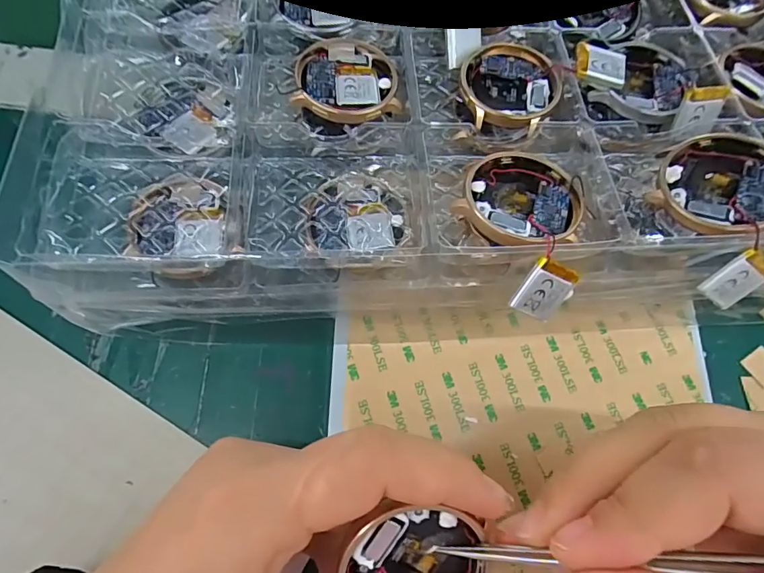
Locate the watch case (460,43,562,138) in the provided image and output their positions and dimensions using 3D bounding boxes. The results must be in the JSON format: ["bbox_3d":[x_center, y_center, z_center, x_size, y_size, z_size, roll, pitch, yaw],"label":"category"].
[{"bbox_3d":[0.057,-0.090,0.206,0.043,0.010,0.048,11,70,1],"label":"watch case"}]

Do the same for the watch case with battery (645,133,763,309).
[{"bbox_3d":[0.133,-0.029,0.176,0.044,0.021,0.061,-22,73,-10],"label":"watch case with battery"}]

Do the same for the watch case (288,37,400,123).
[{"bbox_3d":[-0.015,-0.092,0.204,0.044,0.010,0.046,3,70,-2],"label":"watch case"}]

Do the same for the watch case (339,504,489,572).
[{"bbox_3d":[0.011,0.081,0.132,0.046,0.013,0.033,11,91,-22],"label":"watch case"}]

